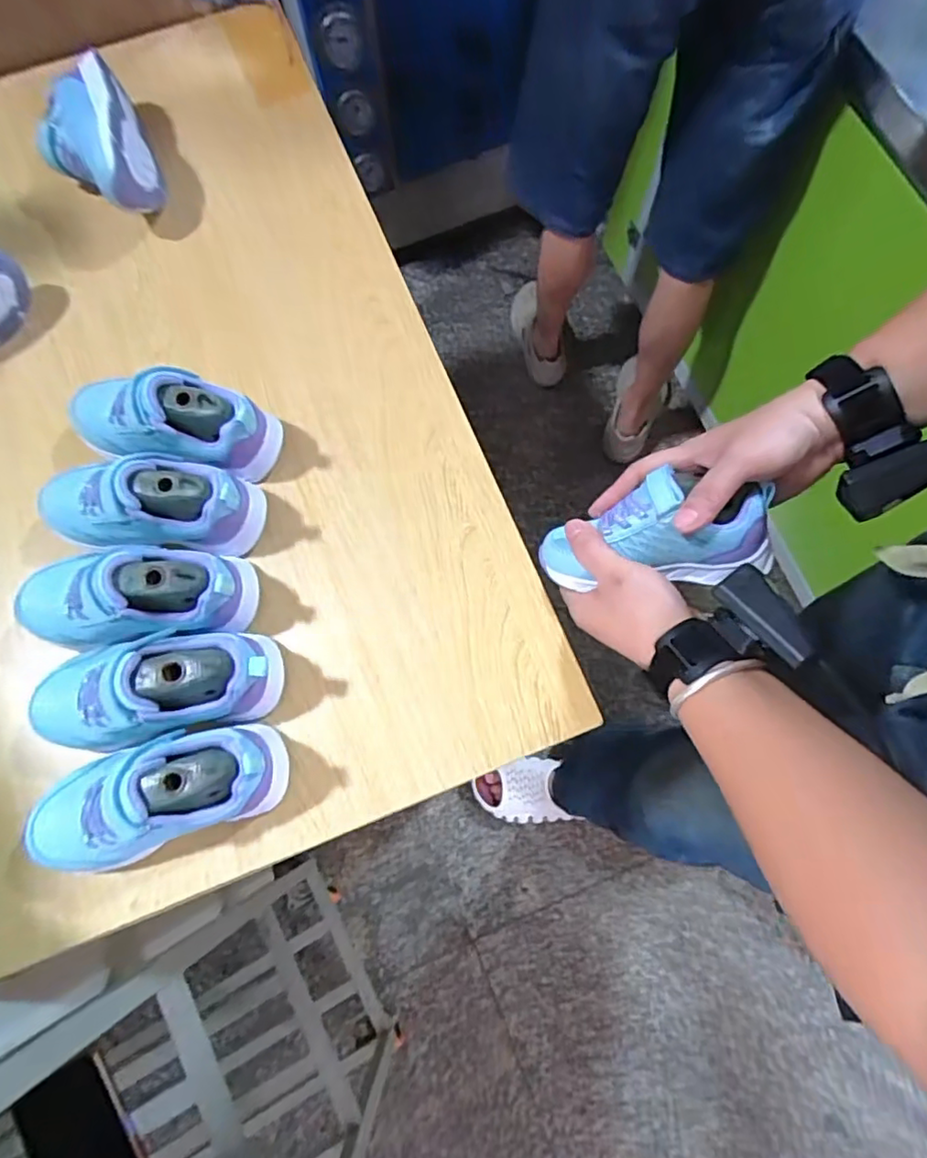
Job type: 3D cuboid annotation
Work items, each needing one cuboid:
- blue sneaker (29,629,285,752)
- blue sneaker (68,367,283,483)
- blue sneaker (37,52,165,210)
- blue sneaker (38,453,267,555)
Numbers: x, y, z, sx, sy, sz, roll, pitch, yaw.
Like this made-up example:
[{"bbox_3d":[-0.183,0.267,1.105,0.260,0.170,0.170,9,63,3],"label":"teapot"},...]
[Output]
[{"bbox_3d":[-0.206,0.071,0.404,0.167,0.079,0.070,-14,74,-4],"label":"blue sneaker"},{"bbox_3d":[-0.227,-0.124,0.458,0.160,0.079,0.066,6,75,3],"label":"blue sneaker"},{"bbox_3d":[-0.321,-0.373,0.528,0.086,0.063,0.143,-24,75,-5],"label":"blue sneaker"},{"bbox_3d":[-0.236,-0.060,0.444,0.163,0.077,0.072,-1,74,0],"label":"blue sneaker"}]

